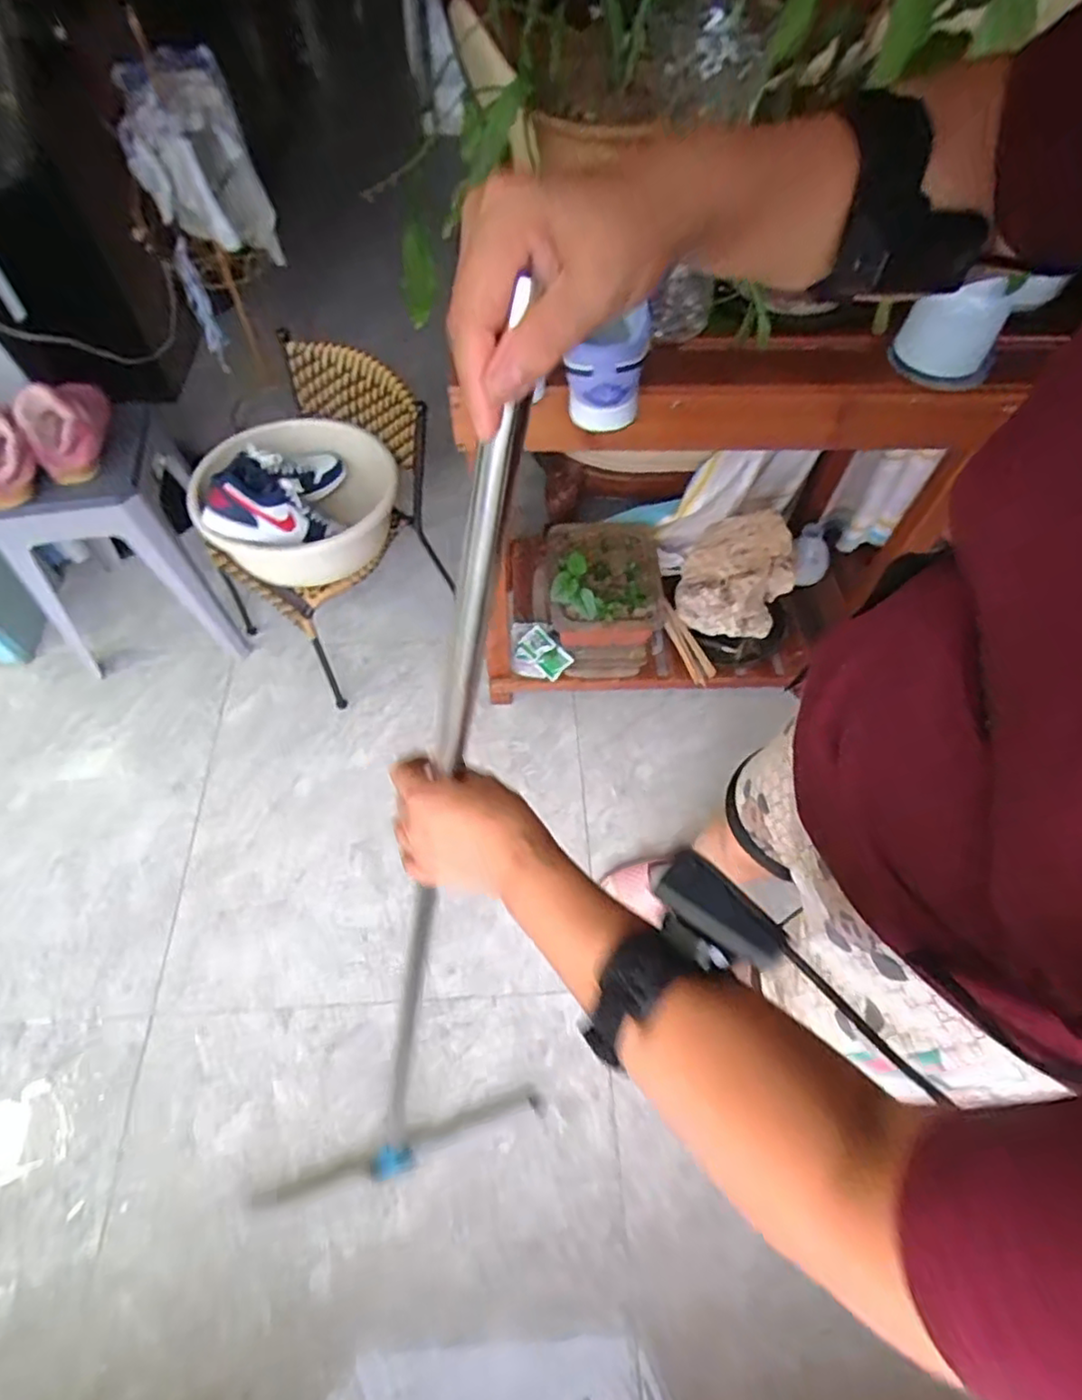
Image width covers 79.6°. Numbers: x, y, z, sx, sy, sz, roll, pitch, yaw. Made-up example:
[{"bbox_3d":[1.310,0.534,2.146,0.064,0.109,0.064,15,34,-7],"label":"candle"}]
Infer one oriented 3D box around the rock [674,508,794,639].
[{"bbox_3d":[0.398,-0.249,1.327,0.209,0.262,0.105,14,60,7],"label":"rock"}]

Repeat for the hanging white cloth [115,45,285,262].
[{"bbox_3d":[-0.743,-1.149,1.413,0.252,0.363,0.252,-21,62,-13],"label":"hanging white cloth"}]

